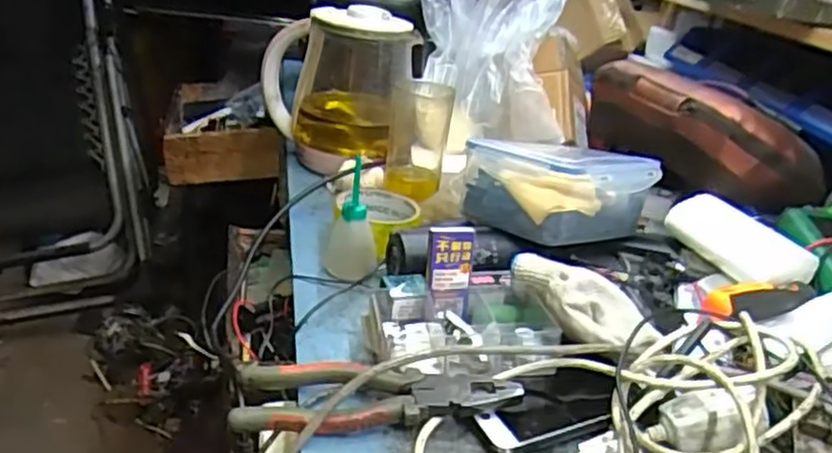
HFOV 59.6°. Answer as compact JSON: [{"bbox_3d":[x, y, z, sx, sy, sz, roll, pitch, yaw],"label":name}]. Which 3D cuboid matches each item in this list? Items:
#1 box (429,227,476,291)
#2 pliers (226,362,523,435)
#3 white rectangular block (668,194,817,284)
[{"bbox_3d":[0.029,0.027,0.603,0.037,0.051,0.015,2,25,-13],"label":"box"},{"bbox_3d":[-0.028,0.116,0.507,0.191,0.029,0.055,5,24,-7],"label":"pliers"},{"bbox_3d":[0.321,0.016,0.727,0.052,0.041,0.150,-4,27,-24],"label":"white rectangular block"}]

